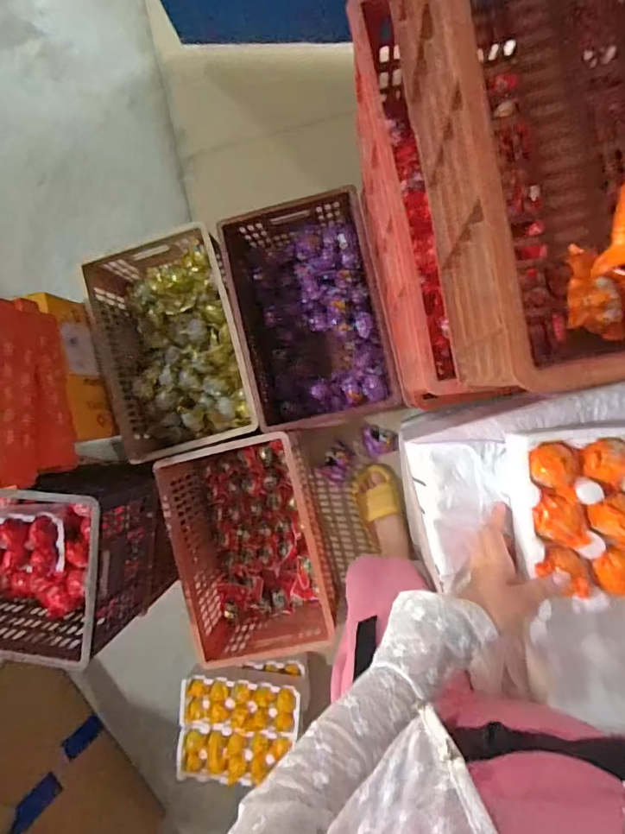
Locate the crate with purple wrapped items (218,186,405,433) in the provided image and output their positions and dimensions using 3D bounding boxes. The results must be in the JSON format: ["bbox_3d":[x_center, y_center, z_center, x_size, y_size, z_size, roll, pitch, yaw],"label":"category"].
[{"bbox_3d":[0.004,-0.243,1.231,0.329,0.243,0.501,-11,90,7],"label":"crate with purple wrapped items"}]

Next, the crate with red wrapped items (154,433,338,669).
[{"bbox_3d":[-0.137,0.297,1.237,0.309,0.222,0.491,-12,90,7],"label":"crate with red wrapped items"}]

